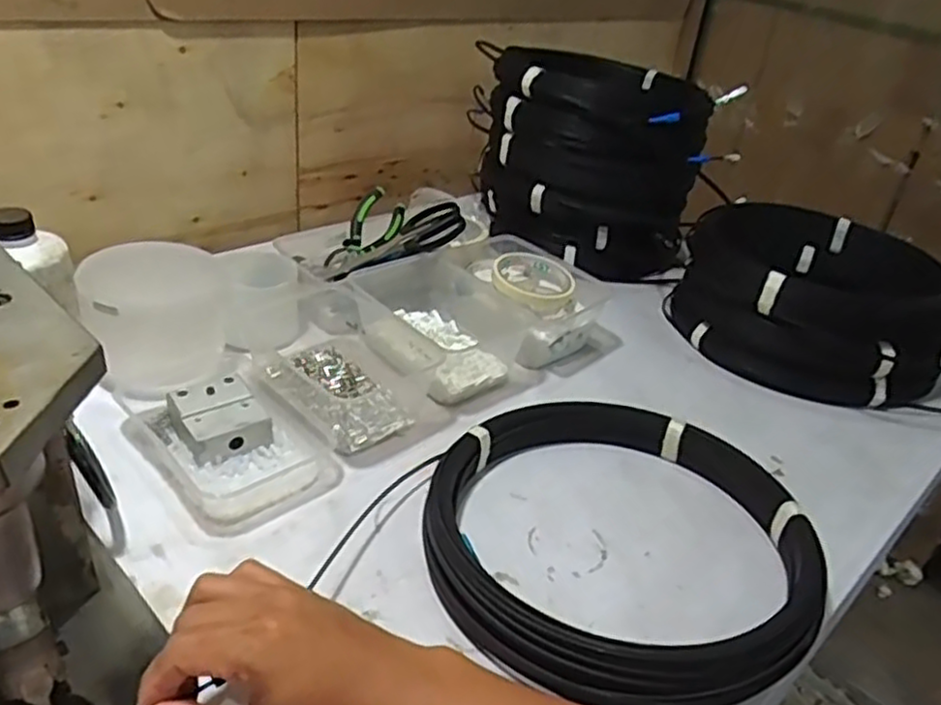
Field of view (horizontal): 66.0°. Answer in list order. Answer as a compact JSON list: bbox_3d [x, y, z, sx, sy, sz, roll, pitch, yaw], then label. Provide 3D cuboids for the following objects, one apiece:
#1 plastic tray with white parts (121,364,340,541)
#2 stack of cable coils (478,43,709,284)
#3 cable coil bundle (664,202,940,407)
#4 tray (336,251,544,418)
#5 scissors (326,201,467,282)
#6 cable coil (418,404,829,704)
[{"bbox_3d":[-0.191,0.072,0.594,0.120,0.043,0.156,-22,41,-40],"label":"plastic tray with white parts"},{"bbox_3d":[0.170,-0.264,0.980,0.267,0.210,0.266,17,32,16],"label":"stack of cable coils"},{"bbox_3d":[0.389,-0.060,0.835,0.276,0.128,0.267,23,34,24],"label":"cable coil bundle"},{"bbox_3d":[-0.028,-0.028,0.742,0.141,0.064,0.178,-19,40,-37],"label":"tray"},{"bbox_3d":[-0.082,-0.118,0.809,0.160,0.019,0.072,-28,34,3],"label":"scissors"},{"bbox_3d":[0.108,0.131,0.536,0.275,0.042,0.268,6,31,-3],"label":"cable coil"}]

